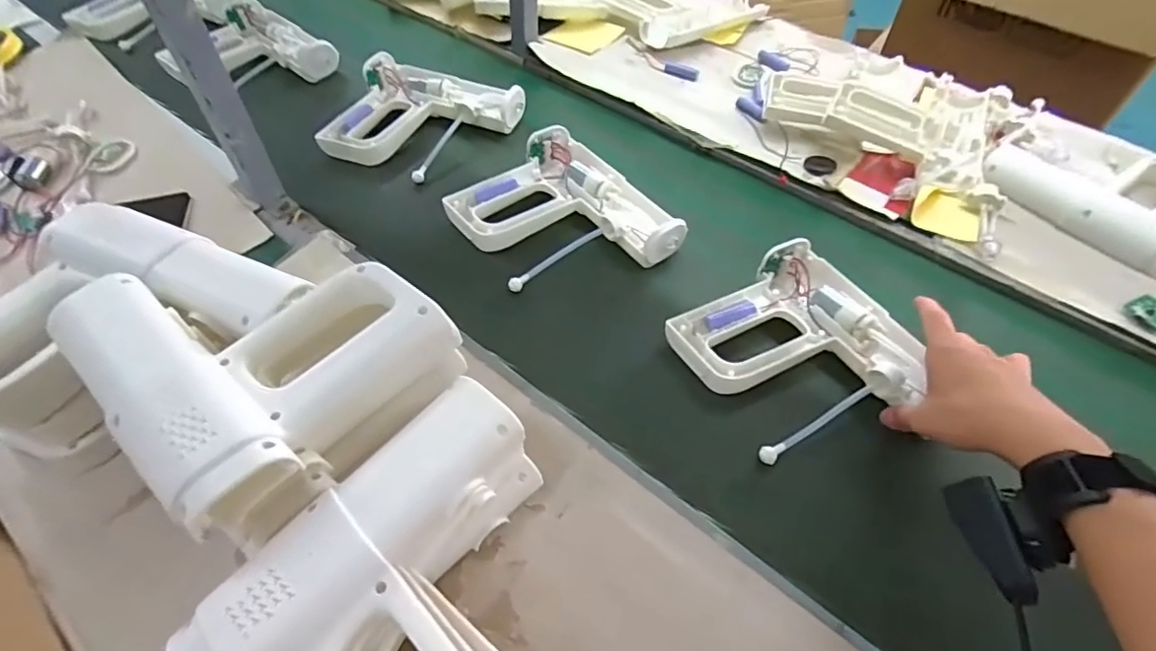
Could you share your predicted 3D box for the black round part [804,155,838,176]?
[{"bbox_3d":[0.293,-0.194,0.677,0.033,0.004,0.042,30,58,21],"label":"black round part"}]

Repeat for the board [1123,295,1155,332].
[{"bbox_3d":[0.558,-0.013,0.544,0.045,0.008,0.036,-22,55,-16],"label":"board"}]

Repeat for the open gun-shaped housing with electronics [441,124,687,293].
[{"bbox_3d":[-0.016,-0.117,0.609,0.187,0.045,0.218,-35,60,-23],"label":"open gun-shaped housing with electronics"}]

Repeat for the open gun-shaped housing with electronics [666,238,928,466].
[{"bbox_3d":[0.200,0.017,0.505,0.180,0.038,0.172,-28,57,-20],"label":"open gun-shaped housing with electronics"}]

